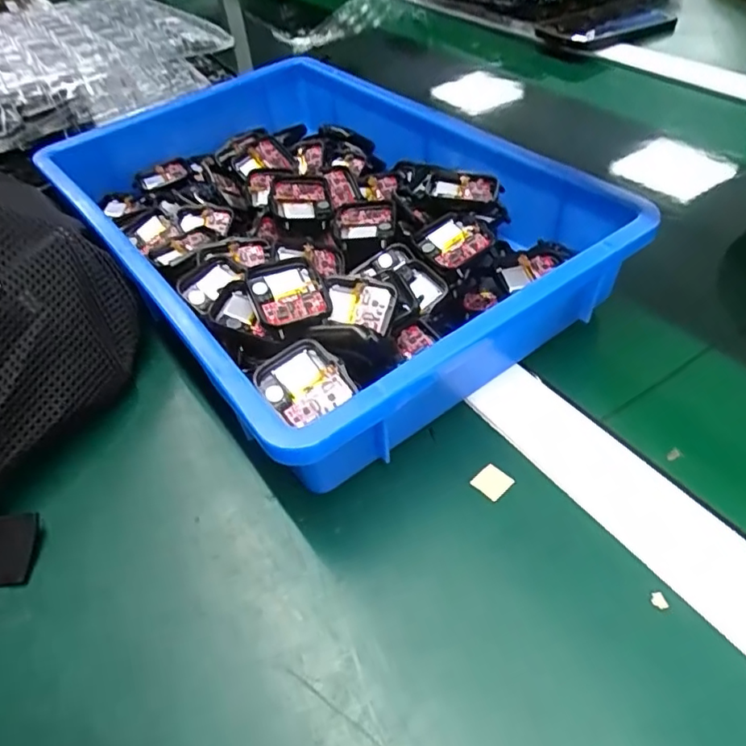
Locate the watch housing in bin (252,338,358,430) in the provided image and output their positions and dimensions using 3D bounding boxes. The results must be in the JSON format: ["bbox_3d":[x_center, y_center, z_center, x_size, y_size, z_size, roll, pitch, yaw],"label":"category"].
[{"bbox_3d":[-0.032,0.005,0.267,0.037,0.015,0.032,-29,50,-20],"label":"watch housing in bin"}]

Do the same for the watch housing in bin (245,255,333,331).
[{"bbox_3d":[-0.042,-0.040,0.296,0.038,0.008,0.042,-19,63,-16],"label":"watch housing in bin"}]

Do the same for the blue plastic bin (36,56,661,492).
[{"bbox_3d":[-0.042,-0.112,0.404,0.267,0.066,0.386,-32,52,-21],"label":"blue plastic bin"}]

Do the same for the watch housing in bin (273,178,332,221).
[{"bbox_3d":[-0.044,-0.110,0.362,0.033,0.011,0.040,-12,46,-5],"label":"watch housing in bin"}]

